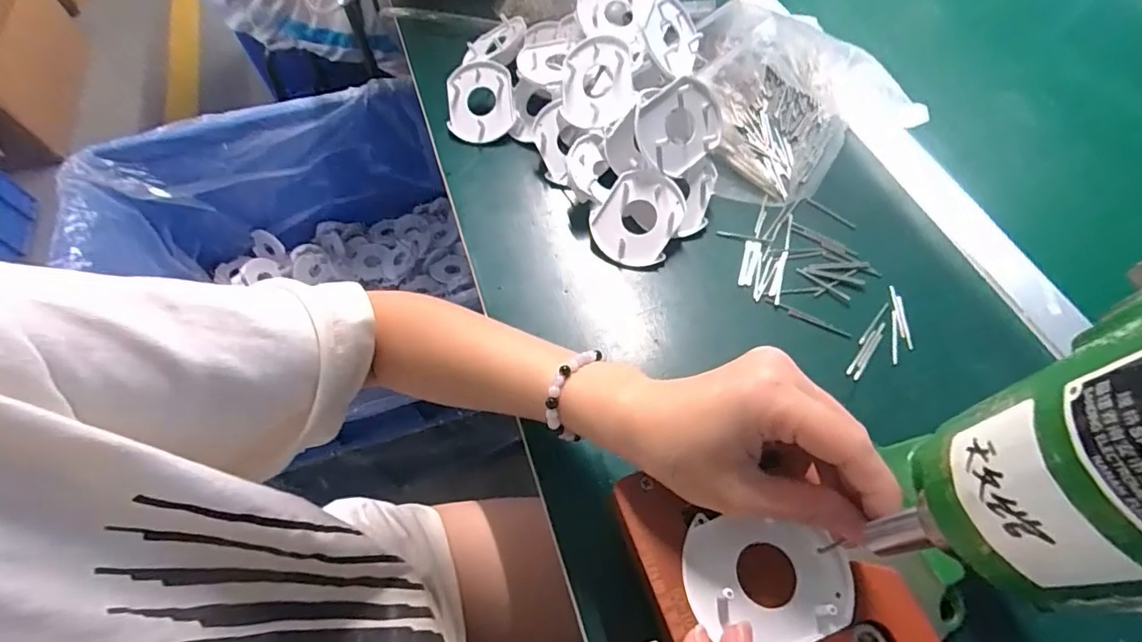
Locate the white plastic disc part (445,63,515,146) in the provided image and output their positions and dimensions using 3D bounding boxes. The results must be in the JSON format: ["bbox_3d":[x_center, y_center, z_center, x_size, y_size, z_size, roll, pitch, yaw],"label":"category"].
[{"bbox_3d":[-0.079,-0.192,0.455,0.057,0.015,0.065,-7,98,1],"label":"white plastic disc part"}]

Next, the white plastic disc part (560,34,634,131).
[{"bbox_3d":[0.018,-0.186,0.408,0.061,0.015,0.069,-8,90,23],"label":"white plastic disc part"}]

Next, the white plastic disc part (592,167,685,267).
[{"bbox_3d":[0.050,-0.078,0.386,0.059,0.010,0.070,25,93,7],"label":"white plastic disc part"}]

